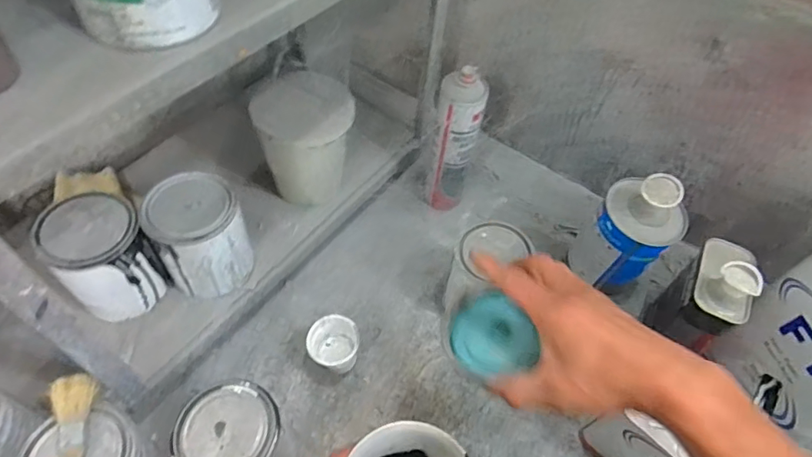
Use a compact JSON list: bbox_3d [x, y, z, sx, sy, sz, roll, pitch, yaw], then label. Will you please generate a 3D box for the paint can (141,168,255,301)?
[{"bbox_3d":[-0.255,0.015,0.649,0.102,0.143,0.105,2,54,-3],"label":"paint can"}]

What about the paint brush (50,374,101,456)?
[{"bbox_3d":[-0.314,0.220,0.478,0.038,0.018,0.166,-10,56,-11],"label":"paint brush"}]

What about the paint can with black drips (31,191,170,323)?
[{"bbox_3d":[-0.360,0.033,0.618,0.106,0.130,0.100,40,61,22],"label":"paint can with black drips"}]

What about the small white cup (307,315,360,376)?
[{"bbox_3d":[-0.096,0.156,0.682,0.065,0.066,0.056,1,56,-4],"label":"small white cup"}]

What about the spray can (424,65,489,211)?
[{"bbox_3d":[0.072,-0.122,0.780,0.070,0.249,0.056,6,56,0],"label":"spray can"}]

